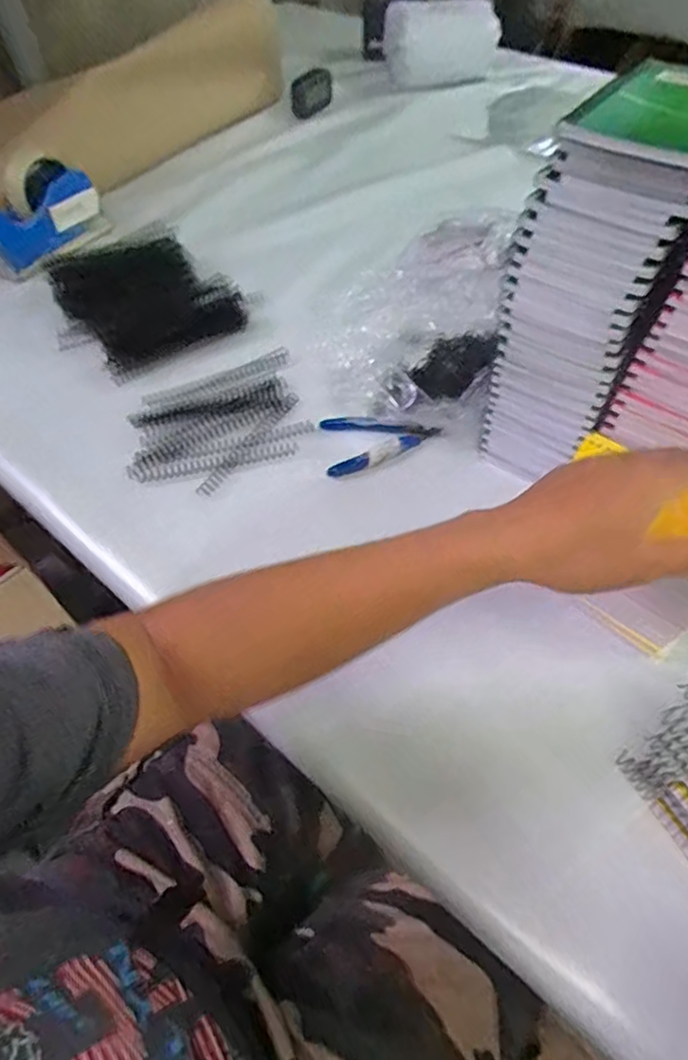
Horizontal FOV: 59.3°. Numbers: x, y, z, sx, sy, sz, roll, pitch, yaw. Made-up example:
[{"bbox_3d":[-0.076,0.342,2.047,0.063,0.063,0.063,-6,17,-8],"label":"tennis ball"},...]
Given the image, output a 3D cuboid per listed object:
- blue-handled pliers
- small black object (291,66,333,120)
[{"bbox_3d":[0.036,-0.089,0.573,0.110,0.020,0.066,-7,55,-1],"label":"blue-handled pliers"},{"bbox_3d":[-0.055,-0.741,1.027,0.093,0.057,0.016,-41,35,-16],"label":"small black object"}]

